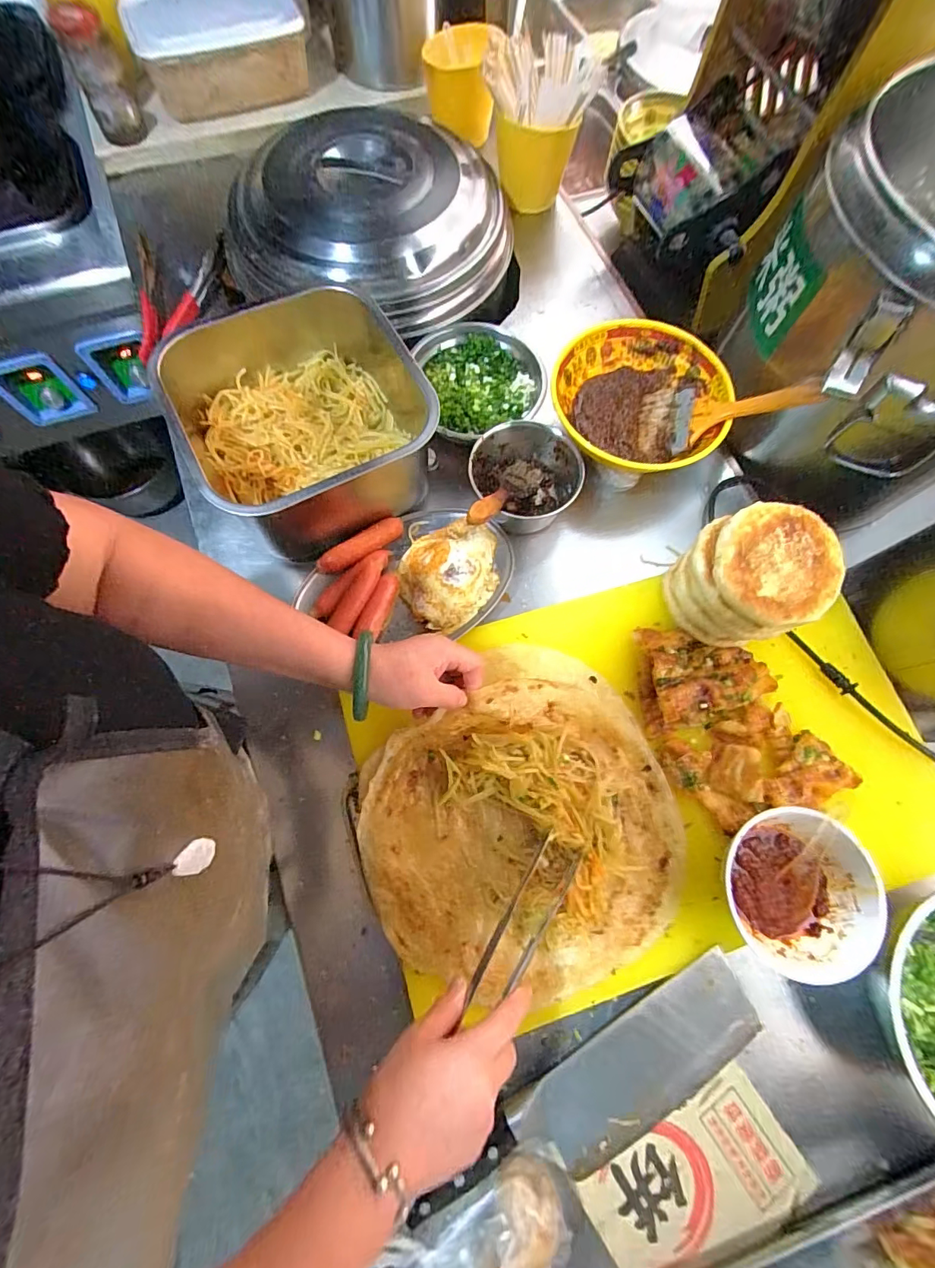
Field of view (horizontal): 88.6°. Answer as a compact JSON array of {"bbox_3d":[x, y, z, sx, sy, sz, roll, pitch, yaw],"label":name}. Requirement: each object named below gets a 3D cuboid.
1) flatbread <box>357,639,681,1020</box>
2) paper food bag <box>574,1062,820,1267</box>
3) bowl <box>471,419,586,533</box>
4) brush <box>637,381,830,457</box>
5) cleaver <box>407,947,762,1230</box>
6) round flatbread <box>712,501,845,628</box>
[{"bbox_3d":[0.054,0.174,0.432,0.294,0.057,0.275,0,75,-1],"label":"flatbread"},{"bbox_3d":[0.188,0.451,0.392,0.167,0.010,0.094,-28,76,-9],"label":"paper food bag"},{"bbox_3d":[0.063,-0.171,0.542,0.117,0.070,0.114,0,73,-1],"label":"bowl"},{"bbox_3d":[0.274,-0.245,0.514,0.173,0.024,0.096,1,72,33],"label":"brush"},{"bbox_3d":[0.113,0.387,0.393,0.299,0.022,0.083,-29,76,-10],"label":"cleaver"},{"bbox_3d":[0.275,-0.063,0.423,0.104,0.020,0.113,23,74,5],"label":"round flatbread"}]

